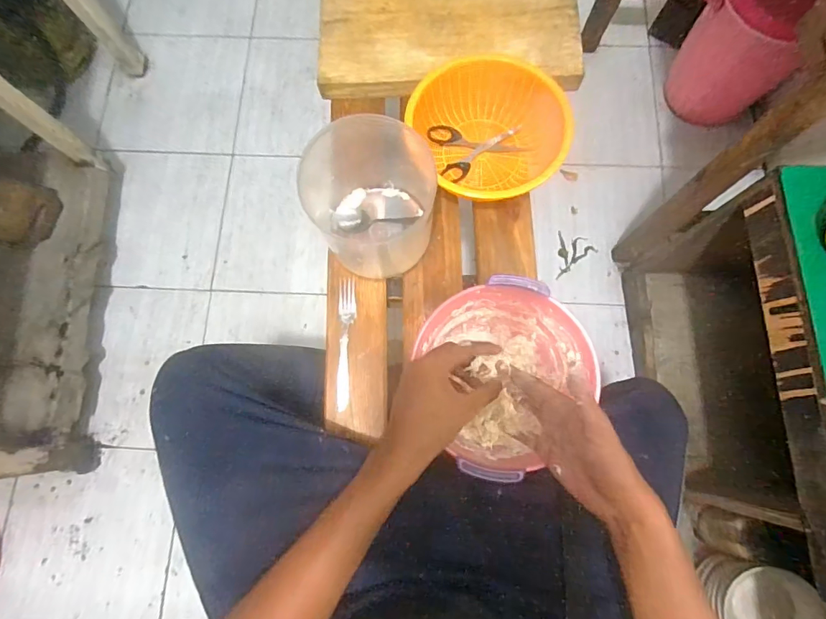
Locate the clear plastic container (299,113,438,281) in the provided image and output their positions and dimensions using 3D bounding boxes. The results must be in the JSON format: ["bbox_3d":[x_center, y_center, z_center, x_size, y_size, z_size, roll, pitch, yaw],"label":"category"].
[{"bbox_3d":[-0.060,-0.130,0.577,0.144,0.155,0.145,-13,76,-3],"label":"clear plastic container"}]

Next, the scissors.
[{"bbox_3d":[0.103,-0.248,0.663,0.142,0.013,0.099,-16,77,-4],"label":"scissors"}]

